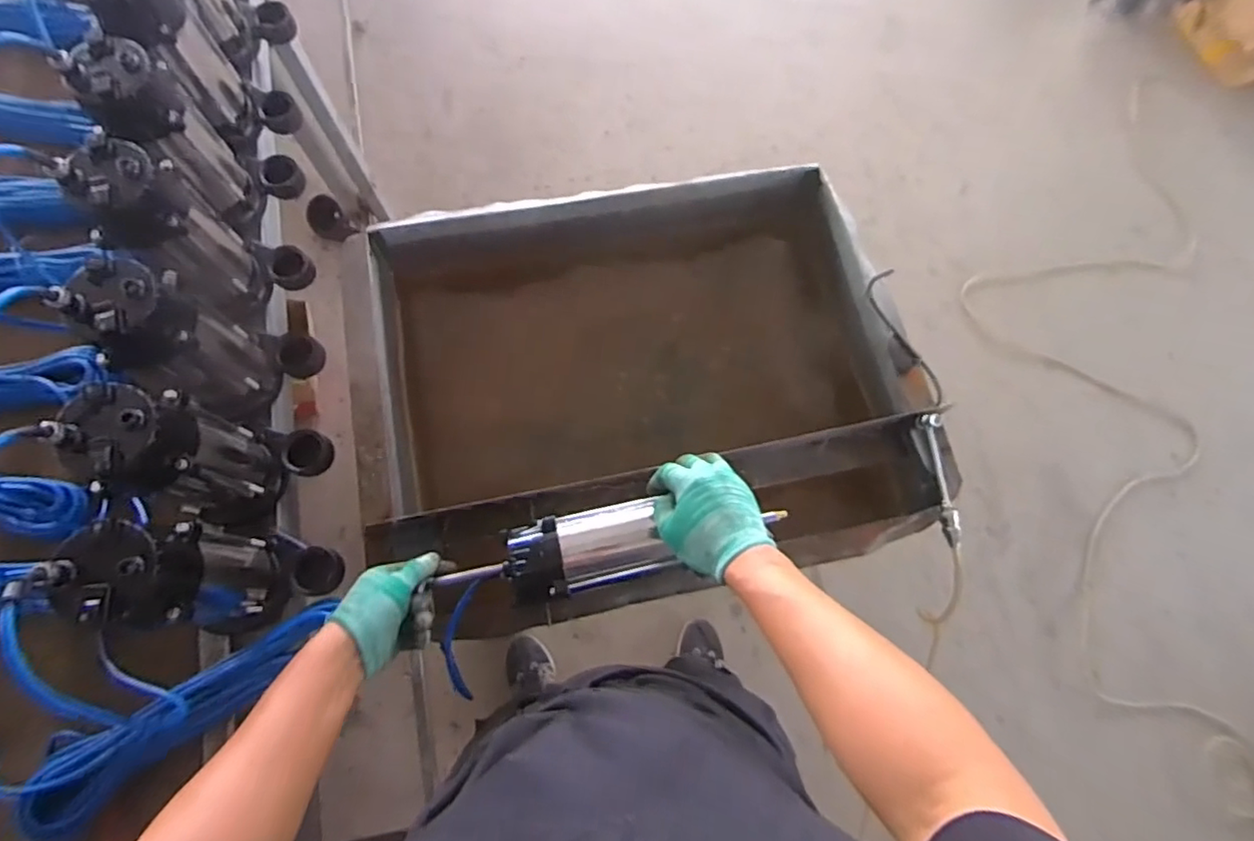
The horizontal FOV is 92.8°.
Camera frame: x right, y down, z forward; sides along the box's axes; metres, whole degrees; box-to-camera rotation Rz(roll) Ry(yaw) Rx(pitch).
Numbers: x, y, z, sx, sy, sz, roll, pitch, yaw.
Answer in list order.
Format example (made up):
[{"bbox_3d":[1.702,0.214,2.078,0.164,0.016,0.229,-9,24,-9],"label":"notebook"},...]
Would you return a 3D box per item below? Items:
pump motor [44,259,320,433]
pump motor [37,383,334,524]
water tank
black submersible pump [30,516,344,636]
[{"bbox_3d":[-0.469,-0.083,0.677,0.121,0.245,0.135,28,76,7],"label":"pump motor"},{"bbox_3d":[-0.443,0.041,0.637,0.130,0.236,0.110,6,73,-1],"label":"pump motor"},{"bbox_3d":[0.021,-0.053,0.914,0.733,0.249,0.594,-12,74,-6],"label":"water tank"},{"bbox_3d":[-0.405,0.156,0.600,0.134,0.224,0.104,-7,74,-5],"label":"black submersible pump"}]

